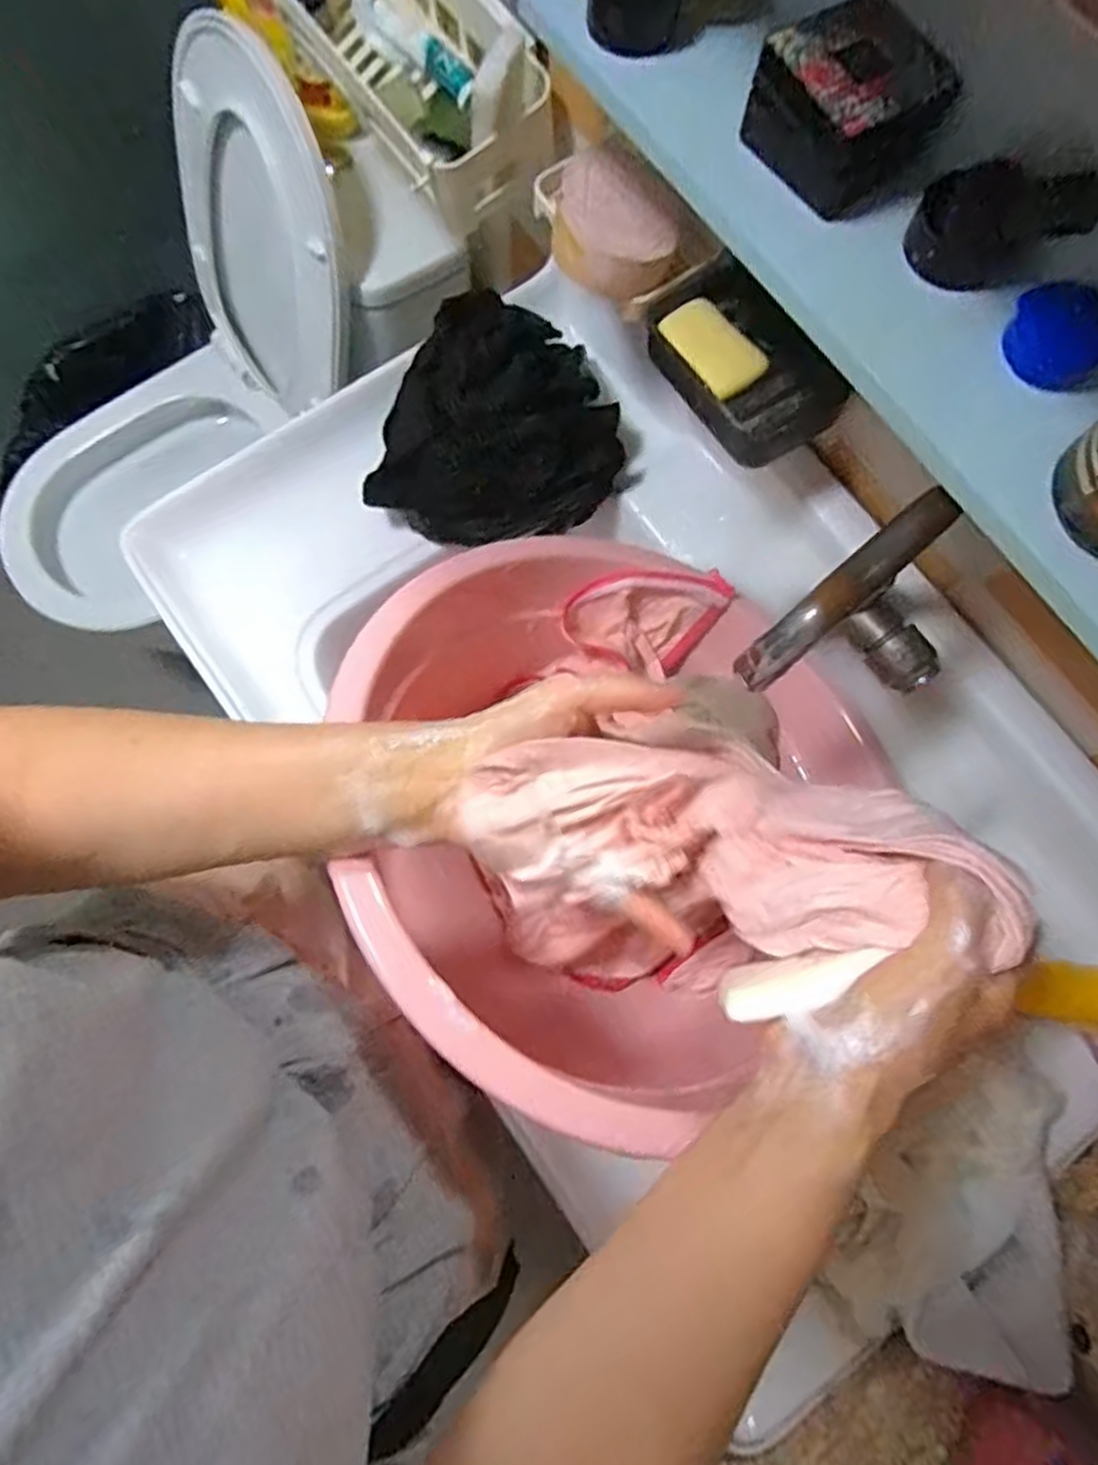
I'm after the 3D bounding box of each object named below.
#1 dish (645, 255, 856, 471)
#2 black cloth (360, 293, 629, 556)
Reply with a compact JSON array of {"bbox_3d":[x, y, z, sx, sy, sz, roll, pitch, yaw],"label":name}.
[{"bbox_3d":[0.139,-0.260,0.529,0.088,0.033,0.147,-29,80,-8],"label":"dish"},{"bbox_3d":[-0.033,-0.247,0.610,0.185,0.083,0.179,17,77,2],"label":"black cloth"}]

